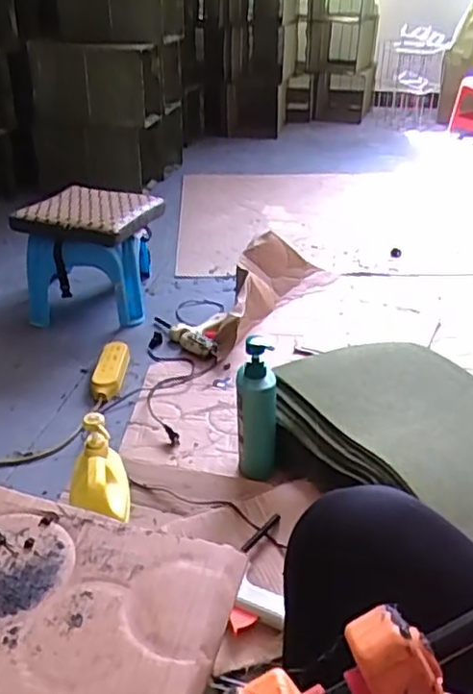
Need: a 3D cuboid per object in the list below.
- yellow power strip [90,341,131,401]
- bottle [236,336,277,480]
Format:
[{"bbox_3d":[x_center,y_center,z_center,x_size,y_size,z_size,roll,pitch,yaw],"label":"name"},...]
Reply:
[{"bbox_3d":[-0.273,0.048,1.433,0.065,0.032,0.204,1,30,3],"label":"yellow power strip"},{"bbox_3d":[0.034,0.114,1.111,0.067,0.256,0.063,1,30,4],"label":"bottle"}]

